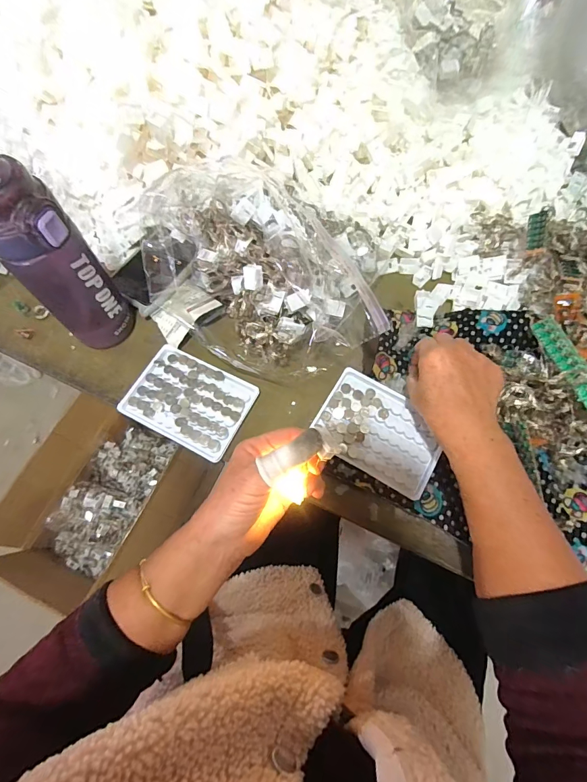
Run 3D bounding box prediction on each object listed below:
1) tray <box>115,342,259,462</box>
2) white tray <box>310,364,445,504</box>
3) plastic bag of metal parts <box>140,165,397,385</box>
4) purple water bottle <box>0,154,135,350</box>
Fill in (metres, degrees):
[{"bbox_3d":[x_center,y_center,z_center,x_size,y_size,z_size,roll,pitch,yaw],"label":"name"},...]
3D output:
[{"bbox_3d":[-0.116,0.010,0.427,0.131,0.010,0.093,25,69,11],"label":"tray"},{"bbox_3d":[0.092,0.041,0.404,0.128,0.010,0.094,29,70,12],"label":"white tray"},{"bbox_3d":[-0.040,-0.136,0.443,0.279,0.109,0.209,13,68,6],"label":"plastic bag of metal parts"},{"bbox_3d":[-0.224,-0.115,0.374,0.071,0.198,0.059,-37,71,-14],"label":"purple water bottle"}]

